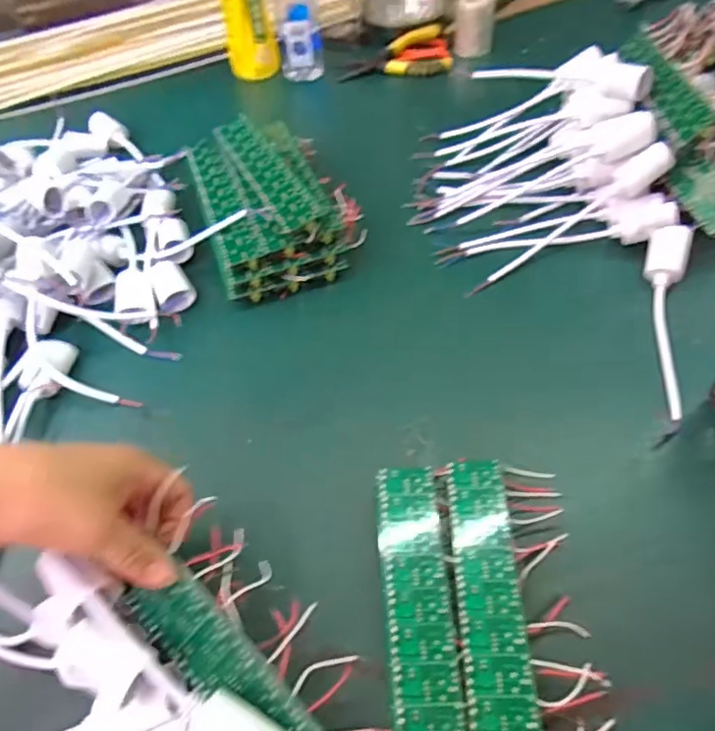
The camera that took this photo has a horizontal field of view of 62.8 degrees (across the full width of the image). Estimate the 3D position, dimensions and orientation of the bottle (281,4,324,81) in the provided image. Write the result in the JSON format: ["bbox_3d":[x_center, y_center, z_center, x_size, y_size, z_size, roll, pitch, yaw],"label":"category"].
[{"bbox_3d":[-0.075,-0.418,0.775,0.054,0.079,0.037,-12,52,-4],"label":"bottle"}]

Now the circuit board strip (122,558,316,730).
[{"bbox_3d":[-0.054,0.180,0.305,0.181,0.007,0.039,42,84,19],"label":"circuit board strip"}]

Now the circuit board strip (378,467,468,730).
[{"bbox_3d":[0.037,0.154,0.343,0.039,0.019,0.200,-5,51,2],"label":"circuit board strip"}]

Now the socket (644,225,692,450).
[{"bbox_3d":[0.245,-0.035,0.460,0.030,0.030,0.201,10,53,13],"label":"socket"}]

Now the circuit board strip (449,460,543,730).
[{"bbox_3d":[0.079,0.150,0.344,0.036,0.020,0.200,-2,52,4],"label":"circuit board strip"}]

